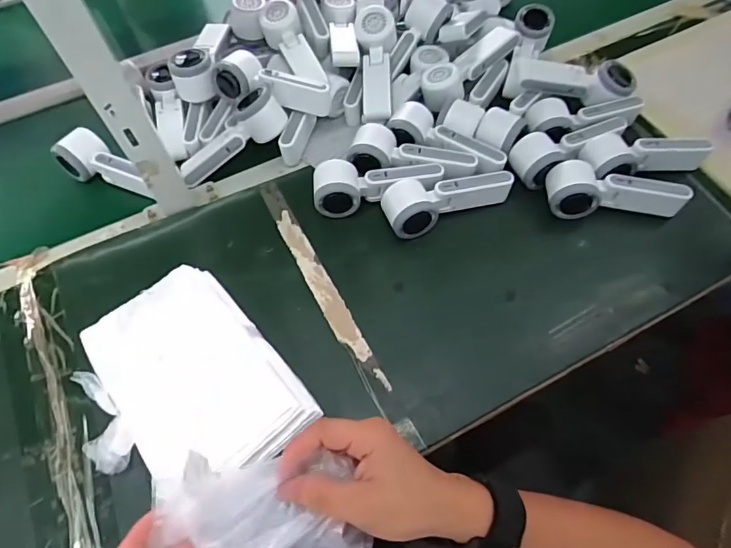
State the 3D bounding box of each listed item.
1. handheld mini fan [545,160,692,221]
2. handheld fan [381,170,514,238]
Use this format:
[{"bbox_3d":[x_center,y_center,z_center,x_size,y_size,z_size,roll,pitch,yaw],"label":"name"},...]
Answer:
[{"bbox_3d":[0.313,-0.099,0.598,0.164,0.056,0.059,1,60,3],"label":"handheld mini fan"},{"bbox_3d":[0.103,-0.096,0.605,0.163,0.055,0.055,-20,61,-9],"label":"handheld fan"}]

